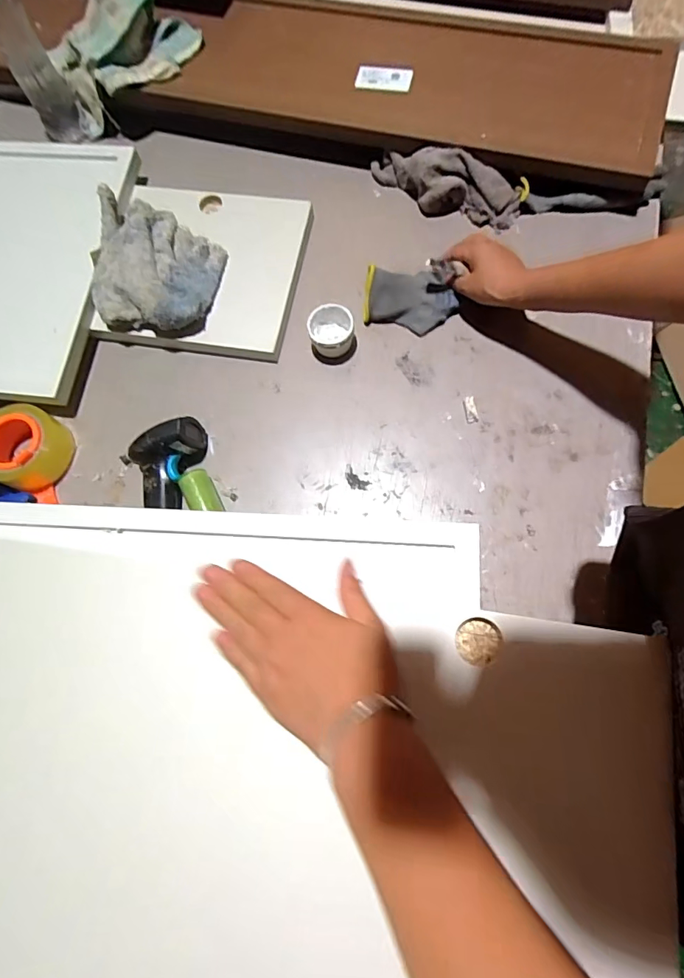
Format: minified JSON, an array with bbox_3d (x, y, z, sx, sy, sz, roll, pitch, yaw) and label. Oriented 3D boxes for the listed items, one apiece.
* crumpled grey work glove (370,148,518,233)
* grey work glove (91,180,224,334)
[{"bbox_3d":[0.139,-0.414,0.645,0.214,0.074,0.057,18,77,10],"label":"crumpled grey work glove"},{"bbox_3d":[-0.245,-0.296,0.618,0.165,0.043,0.179,9,74,2],"label":"grey work glove"}]

